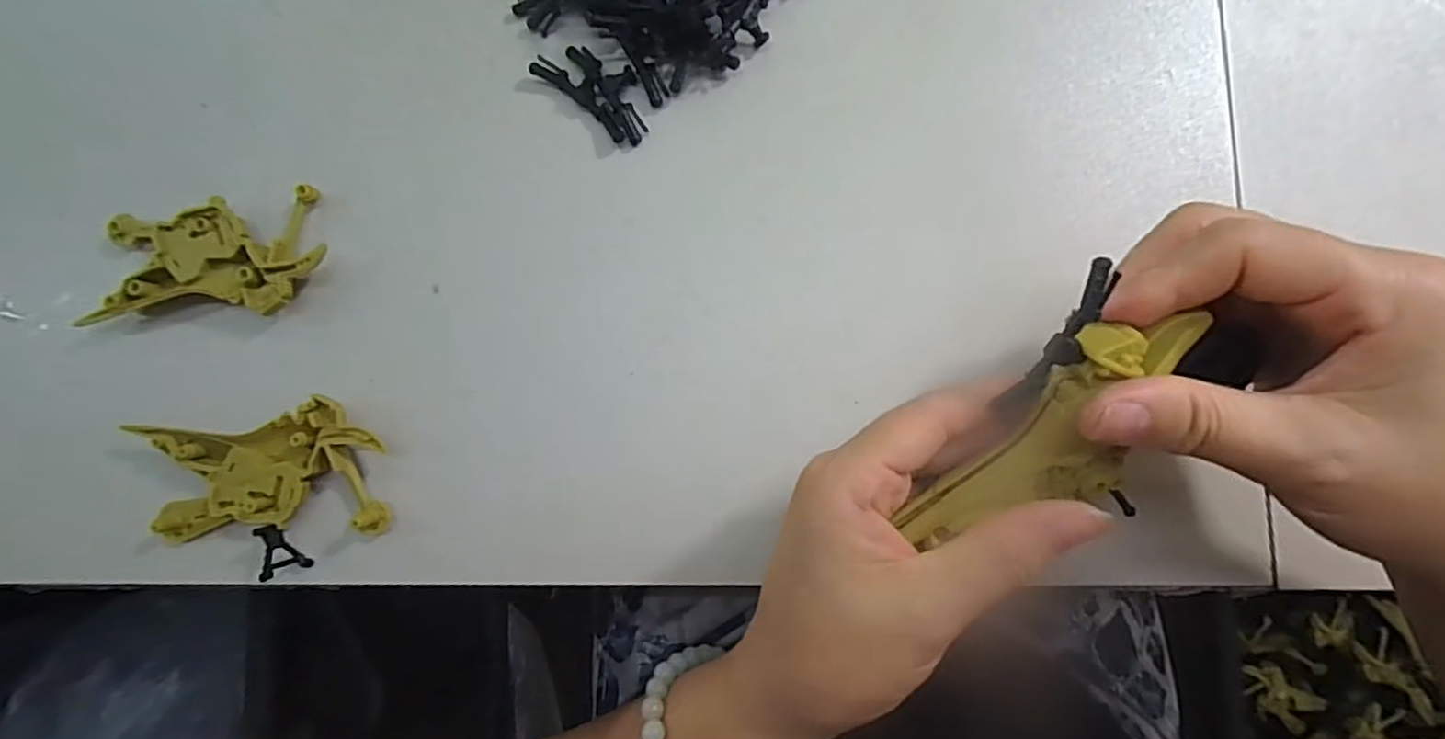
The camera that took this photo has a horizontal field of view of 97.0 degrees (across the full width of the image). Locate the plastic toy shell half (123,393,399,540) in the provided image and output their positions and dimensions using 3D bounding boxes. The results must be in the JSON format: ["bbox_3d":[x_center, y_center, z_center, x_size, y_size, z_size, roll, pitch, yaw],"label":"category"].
[{"bbox_3d":[-0.178,0.040,0.248,0.091,0.012,0.051,-2,85,5],"label":"plastic toy shell half"}]

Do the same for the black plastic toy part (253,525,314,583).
[{"bbox_3d":[-0.170,0.069,0.246,0.007,0.018,0.020,-21,84,3],"label":"black plastic toy part"}]

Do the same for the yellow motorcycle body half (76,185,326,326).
[{"bbox_3d":[-0.209,-0.045,0.261,0.099,0.015,0.049,-6,85,5],"label":"yellow motorcycle body half"}]

